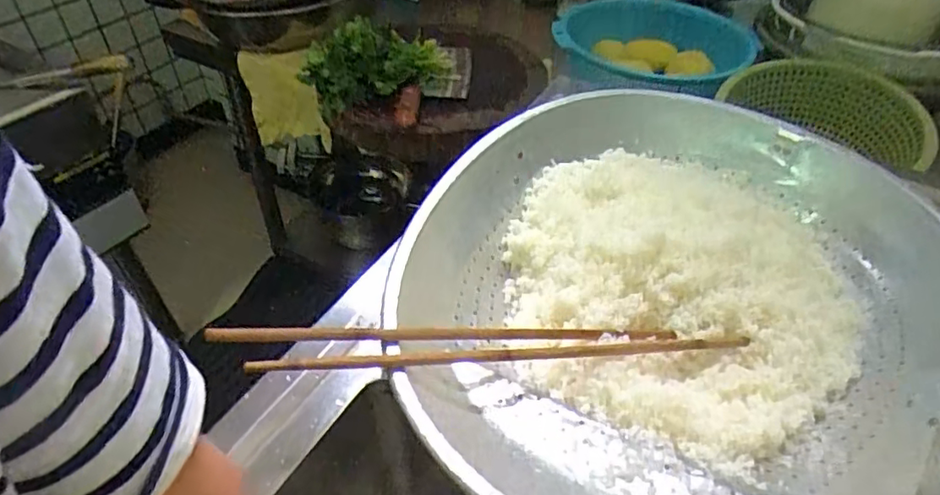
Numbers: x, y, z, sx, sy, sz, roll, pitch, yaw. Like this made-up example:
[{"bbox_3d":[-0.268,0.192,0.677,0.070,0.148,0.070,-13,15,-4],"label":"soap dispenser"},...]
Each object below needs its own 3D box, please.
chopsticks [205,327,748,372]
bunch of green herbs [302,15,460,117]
[{"bbox_3d":[0.031,0.078,0.462,0.425,0.022,0.036,3,42,-20],"label":"chopsticks"},{"bbox_3d":[-0.147,-0.276,0.913,0.238,0.100,0.109,-1,44,0],"label":"bunch of green herbs"}]

